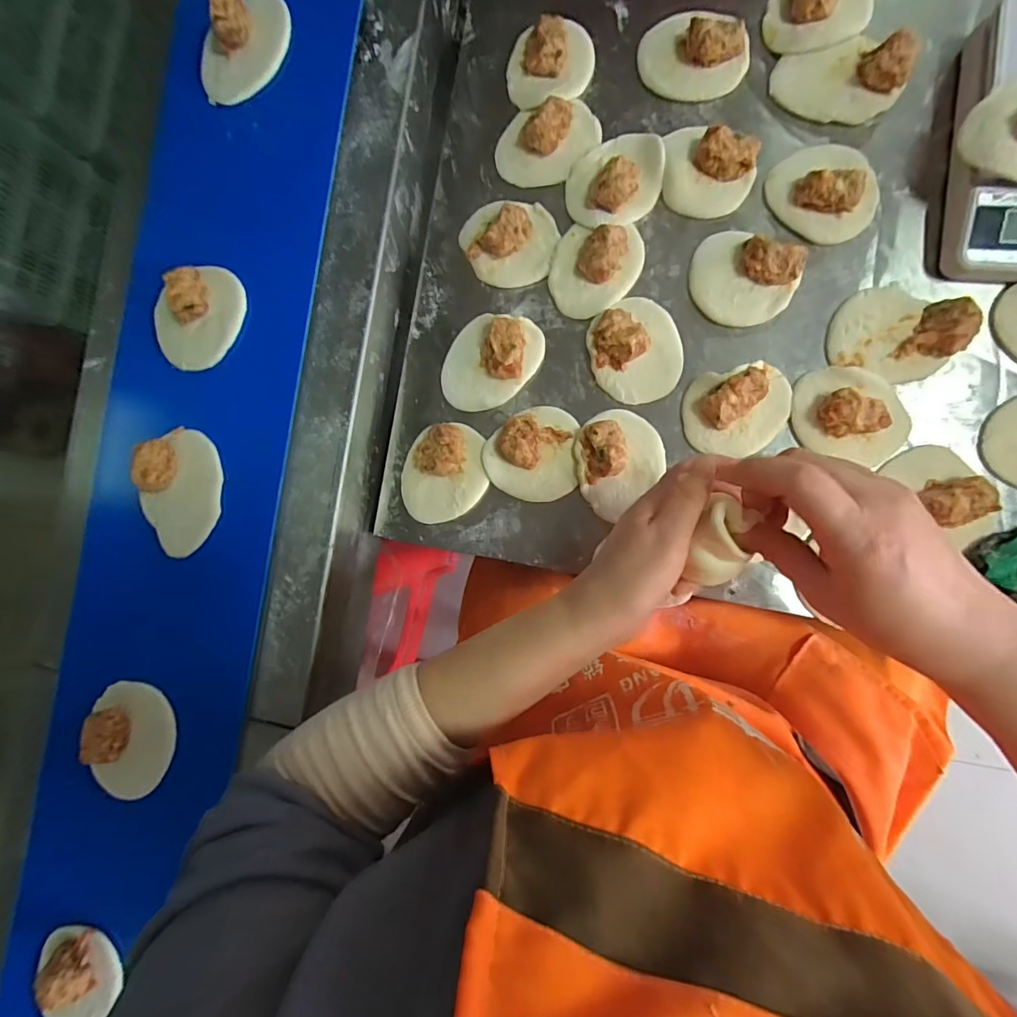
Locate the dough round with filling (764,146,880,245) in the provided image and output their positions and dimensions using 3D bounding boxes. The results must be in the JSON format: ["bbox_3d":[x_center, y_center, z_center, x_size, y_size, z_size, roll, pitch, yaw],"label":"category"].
[{"bbox_3d":[0.279,-0.281,0.417,0.077,0.030,0.091,-33,83,5],"label":"dough round with filling"}]

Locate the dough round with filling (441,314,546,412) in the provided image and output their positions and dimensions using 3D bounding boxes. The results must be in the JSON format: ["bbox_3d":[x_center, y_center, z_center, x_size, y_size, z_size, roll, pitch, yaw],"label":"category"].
[{"bbox_3d":[-0.021,-0.143,0.451,0.080,0.029,0.102,38,92,8],"label":"dough round with filling"}]

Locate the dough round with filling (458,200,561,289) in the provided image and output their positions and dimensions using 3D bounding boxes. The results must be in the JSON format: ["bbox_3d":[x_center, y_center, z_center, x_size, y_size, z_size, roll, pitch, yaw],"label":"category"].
[{"bbox_3d":[-0.001,-0.254,0.452,0.090,0.033,0.075,1,87,8],"label":"dough round with filling"}]

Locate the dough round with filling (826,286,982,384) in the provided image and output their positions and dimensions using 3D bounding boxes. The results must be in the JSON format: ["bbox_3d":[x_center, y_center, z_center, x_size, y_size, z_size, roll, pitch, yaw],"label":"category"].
[{"bbox_3d":[0.329,-0.151,0.404,0.093,0.032,0.074,21,90,8],"label":"dough round with filling"}]

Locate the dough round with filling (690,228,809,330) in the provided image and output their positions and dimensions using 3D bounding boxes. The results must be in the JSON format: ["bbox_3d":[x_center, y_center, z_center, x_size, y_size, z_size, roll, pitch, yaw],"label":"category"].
[{"bbox_3d":[0.206,-0.206,0.424,0.090,0.028,0.074,38,92,8],"label":"dough round with filling"}]

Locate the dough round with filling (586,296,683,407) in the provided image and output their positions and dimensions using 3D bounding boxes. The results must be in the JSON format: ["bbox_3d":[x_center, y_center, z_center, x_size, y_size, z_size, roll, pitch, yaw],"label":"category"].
[{"bbox_3d":[0.115,-0.147,0.434,0.080,0.030,0.094,-14,85,7],"label":"dough round with filling"}]

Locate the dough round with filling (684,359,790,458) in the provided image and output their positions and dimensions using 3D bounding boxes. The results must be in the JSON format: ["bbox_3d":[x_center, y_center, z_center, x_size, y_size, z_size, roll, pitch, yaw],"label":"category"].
[{"bbox_3d":[0.203,-0.086,0.416,0.090,0.028,0.073,-9,86,7],"label":"dough round with filling"}]

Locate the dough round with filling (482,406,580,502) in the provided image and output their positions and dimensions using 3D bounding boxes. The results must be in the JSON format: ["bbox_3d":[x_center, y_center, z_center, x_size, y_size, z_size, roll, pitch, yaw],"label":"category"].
[{"bbox_3d":[0.019,-0.051,0.439,0.084,0.023,0.084,0,87,8],"label":"dough round with filling"}]

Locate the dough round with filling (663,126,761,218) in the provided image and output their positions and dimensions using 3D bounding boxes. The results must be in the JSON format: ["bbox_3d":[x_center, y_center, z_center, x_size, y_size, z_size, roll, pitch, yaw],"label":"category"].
[{"bbox_3d":[0.177,-0.306,0.432,0.085,0.029,0.068,31,91,8],"label":"dough round with filling"}]

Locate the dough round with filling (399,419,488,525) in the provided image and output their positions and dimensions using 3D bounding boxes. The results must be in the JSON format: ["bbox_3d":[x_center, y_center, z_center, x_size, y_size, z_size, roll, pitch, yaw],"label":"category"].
[{"bbox_3d":[-0.063,-0.033,0.448,0.082,0.025,0.088,0,87,8],"label":"dough round with filling"}]

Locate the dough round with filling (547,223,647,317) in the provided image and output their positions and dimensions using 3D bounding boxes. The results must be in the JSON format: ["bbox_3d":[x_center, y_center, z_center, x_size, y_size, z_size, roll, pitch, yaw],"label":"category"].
[{"bbox_3d":[0.080,-0.222,0.443,0.081,0.026,0.083,0,87,8],"label":"dough round with filling"}]

